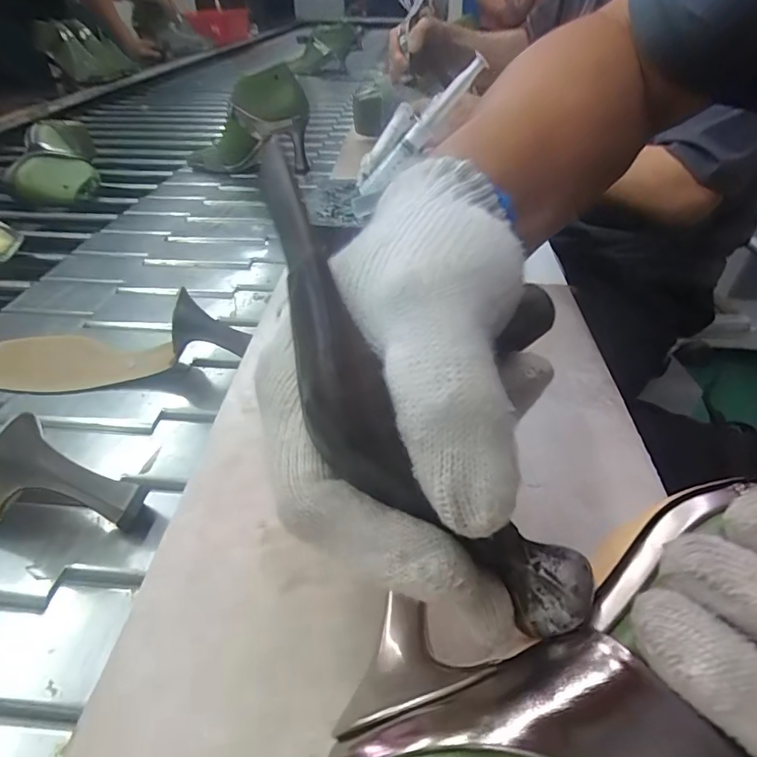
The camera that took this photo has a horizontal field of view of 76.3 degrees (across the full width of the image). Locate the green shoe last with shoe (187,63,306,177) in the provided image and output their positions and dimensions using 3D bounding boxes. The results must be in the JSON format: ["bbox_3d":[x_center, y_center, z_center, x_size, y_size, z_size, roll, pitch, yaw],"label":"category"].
[{"bbox_3d":[-0.215,-0.417,0.782,0.189,0.147,0.073,2,39,5],"label":"green shoe last with shoe"}]

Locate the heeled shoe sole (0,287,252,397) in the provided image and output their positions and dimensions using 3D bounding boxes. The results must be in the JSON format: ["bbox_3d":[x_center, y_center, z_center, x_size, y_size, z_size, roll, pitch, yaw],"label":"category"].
[{"bbox_3d":[-0.223,-0.031,0.387,0.221,0.059,0.074,3,39,6],"label":"heeled shoe sole"}]

